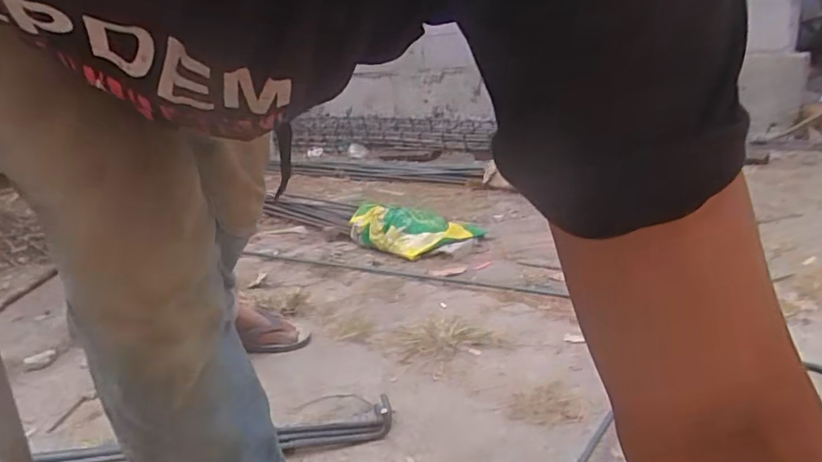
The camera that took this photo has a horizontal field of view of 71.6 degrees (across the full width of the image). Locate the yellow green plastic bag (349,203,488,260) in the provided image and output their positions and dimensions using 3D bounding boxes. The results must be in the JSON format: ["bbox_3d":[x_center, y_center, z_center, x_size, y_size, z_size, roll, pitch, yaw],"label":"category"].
[{"bbox_3d":[0.013,-0.010,1.731,0.400,0.119,0.259,-5,17,2],"label":"yellow green plastic bag"}]

